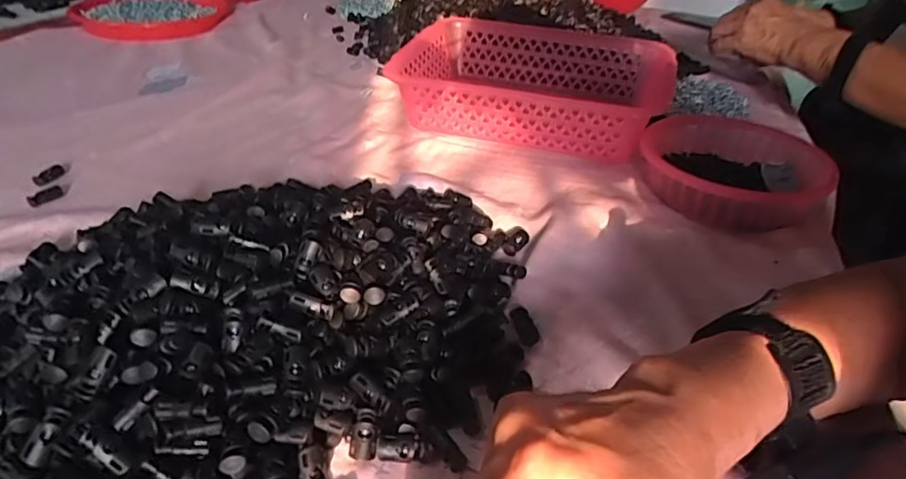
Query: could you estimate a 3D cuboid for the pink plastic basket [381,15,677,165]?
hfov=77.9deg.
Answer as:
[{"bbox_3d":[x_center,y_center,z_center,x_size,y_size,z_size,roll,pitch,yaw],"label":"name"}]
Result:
[{"bbox_3d":[0.100,-0.195,0.687,0.307,0.076,0.218,14,36,16],"label":"pink plastic basket"}]

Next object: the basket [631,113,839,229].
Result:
[{"bbox_3d":[0.270,-0.067,0.560,0.152,0.058,0.169,7,35,6],"label":"basket"}]

